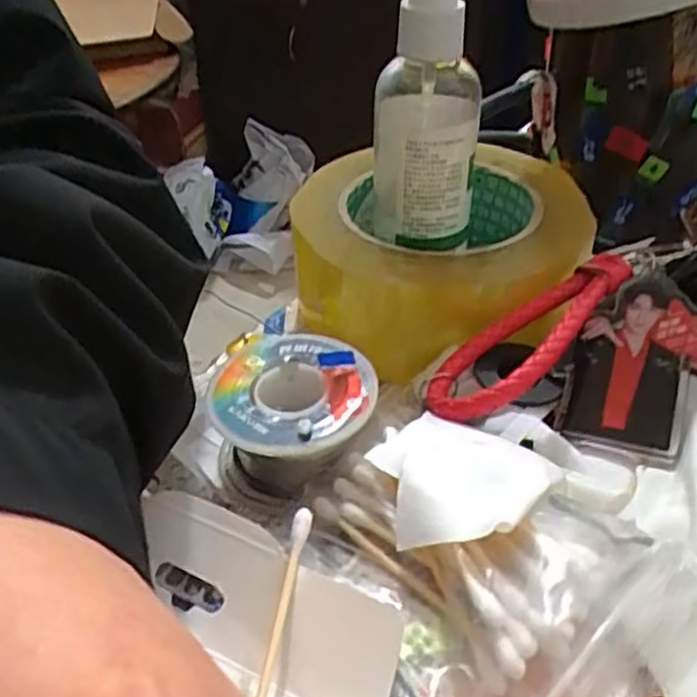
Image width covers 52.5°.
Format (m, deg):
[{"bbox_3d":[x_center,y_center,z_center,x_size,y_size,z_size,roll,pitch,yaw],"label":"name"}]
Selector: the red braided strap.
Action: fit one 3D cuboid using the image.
[{"bbox_3d":[0.060,-0.005,0.240,0.036,0.010,0.088,1,36,48],"label":"red braided strap"}]

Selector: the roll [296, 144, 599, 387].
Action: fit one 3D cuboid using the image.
[{"bbox_3d":[0.038,-0.041,0.301,0.119,0.063,0.123,-2,39,1],"label":"roll"}]

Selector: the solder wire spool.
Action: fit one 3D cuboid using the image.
[{"bbox_3d":[-0.017,0.024,0.233,0.049,0.035,0.052,-2,39,1],"label":"solder wire spool"}]

